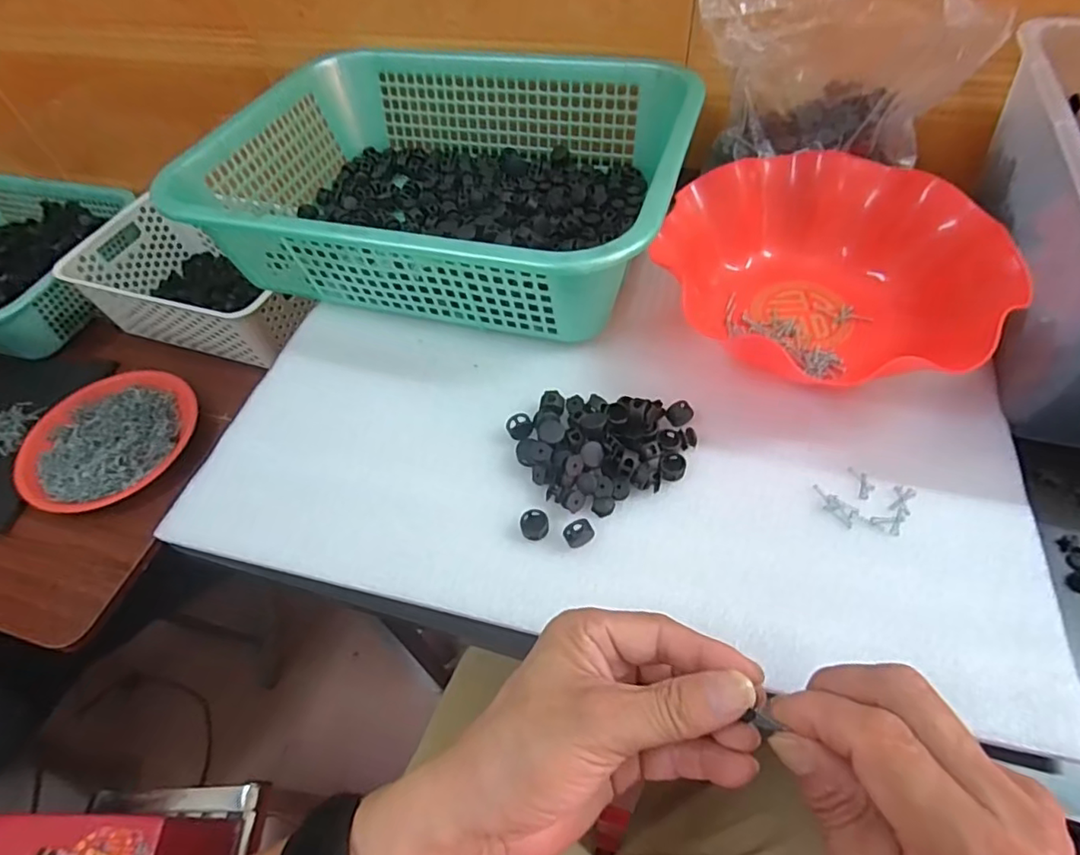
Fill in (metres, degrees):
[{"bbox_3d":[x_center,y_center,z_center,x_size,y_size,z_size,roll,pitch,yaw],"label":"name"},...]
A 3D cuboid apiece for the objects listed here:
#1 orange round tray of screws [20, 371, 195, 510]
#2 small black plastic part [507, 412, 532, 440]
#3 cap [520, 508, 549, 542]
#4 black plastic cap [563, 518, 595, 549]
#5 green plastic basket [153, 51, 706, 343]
[{"bbox_3d":[-0.518,0.009,0.689,0.186,0.027,0.192,-2,55,3],"label":"orange round tray of screws"},{"bbox_3d":[-0.013,0.000,0.390,0.016,0.014,0.016,26,62,19],"label":"small black plastic part"},{"bbox_3d":[-0.003,0.059,0.352,0.017,0.007,0.018,-2,57,3],"label":"cap"},{"bbox_3d":[0.023,0.064,0.343,0.017,0.013,0.012,-30,60,-14],"label":"black plastic cap"},{"bbox_3d":[-0.077,-0.222,0.490,0.385,0.097,0.293,12,59,12],"label":"green plastic basket"}]

